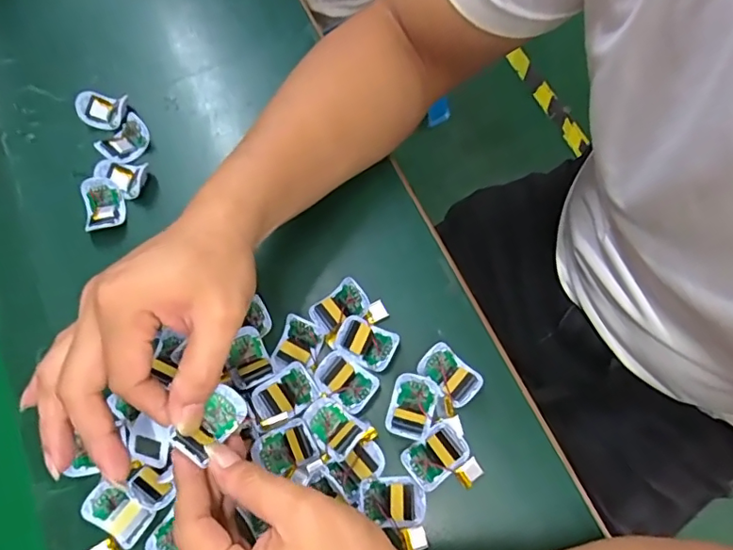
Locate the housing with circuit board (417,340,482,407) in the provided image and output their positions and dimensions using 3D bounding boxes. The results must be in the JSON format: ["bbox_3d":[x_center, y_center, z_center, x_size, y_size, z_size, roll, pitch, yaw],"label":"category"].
[{"bbox_3d":[0.058,0.070,0.369,0.042,0.014,0.028,41,76,15],"label":"housing with circuit board"}]

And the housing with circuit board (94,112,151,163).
[{"bbox_3d":[-0.205,-0.115,0.450,0.029,0.018,0.043,33,74,13],"label":"housing with circuit board"}]

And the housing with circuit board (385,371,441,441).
[{"bbox_3d":[0.032,0.090,0.362,0.032,0.010,0.040,14,71,7],"label":"housing with circuit board"}]

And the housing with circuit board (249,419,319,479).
[{"bbox_3d":[-0.054,0.116,0.352,0.039,0.013,0.029,-30,71,-9],"label":"housing with circuit board"}]

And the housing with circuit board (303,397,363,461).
[{"bbox_3d":[-0.024,0.103,0.356,0.040,0.015,0.026,39,76,15],"label":"housing with circuit board"}]

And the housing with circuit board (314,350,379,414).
[{"bbox_3d":[-0.015,0.074,0.368,0.042,0.011,0.029,35,75,14],"label":"housing with circuit board"}]

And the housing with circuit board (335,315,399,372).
[{"bbox_3d":[0.000,0.048,0.380,0.042,0.014,0.030,27,73,11],"label":"housing with circuit board"}]

